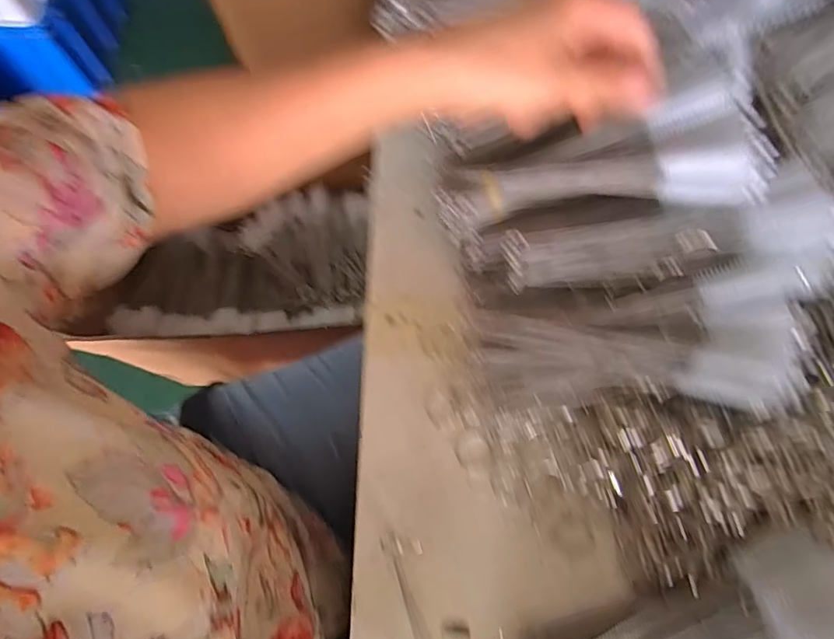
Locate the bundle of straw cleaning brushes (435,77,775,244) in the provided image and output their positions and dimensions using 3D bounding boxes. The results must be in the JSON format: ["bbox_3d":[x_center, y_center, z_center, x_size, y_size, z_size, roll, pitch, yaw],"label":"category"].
[{"bbox_3d":[0.115,-0.098,0.331,0.200,0.028,0.066,-9,72,19],"label":"bundle of straw cleaning brushes"}]

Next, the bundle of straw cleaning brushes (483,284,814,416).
[{"bbox_3d":[0.138,0.023,0.321,0.191,0.022,0.069,-4,73,13],"label":"bundle of straw cleaning brushes"}]

